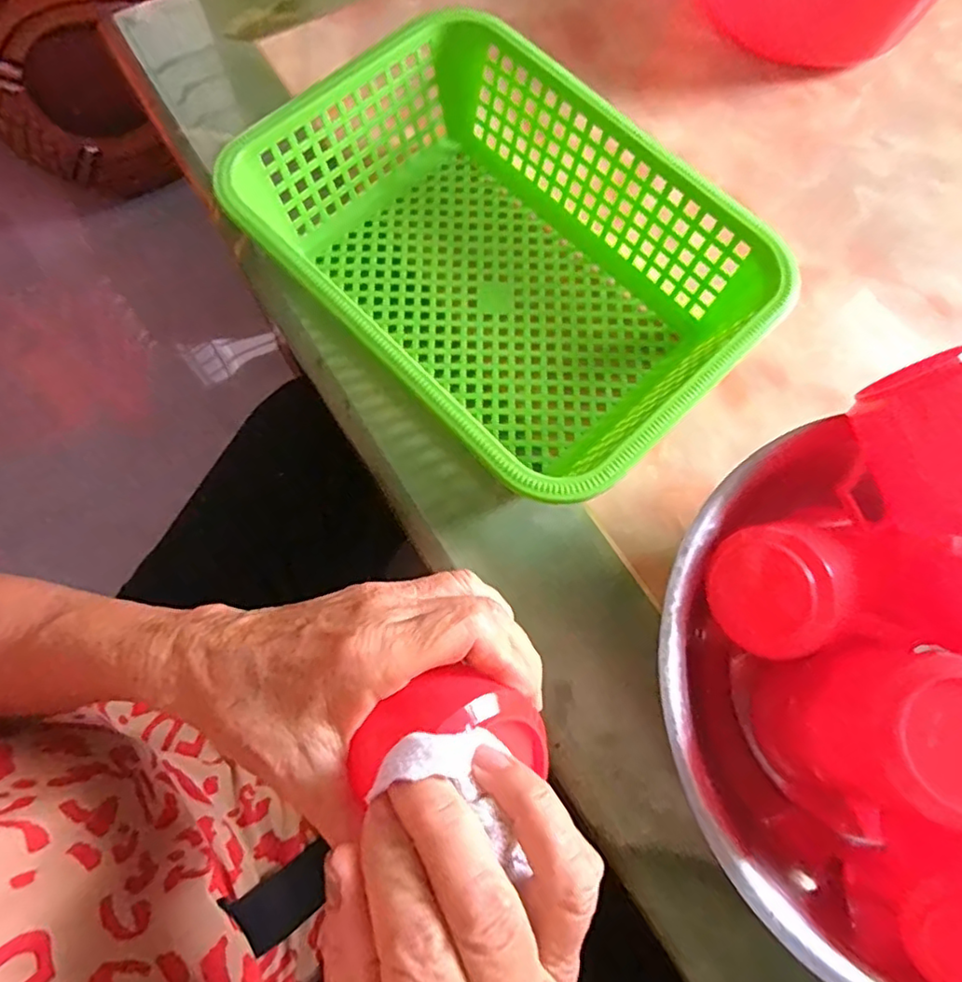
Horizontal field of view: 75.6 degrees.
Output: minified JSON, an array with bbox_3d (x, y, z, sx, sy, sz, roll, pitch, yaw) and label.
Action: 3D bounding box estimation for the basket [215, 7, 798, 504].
[{"bbox_3d":[0.011,-0.140,0.391,0.292,0.085,0.211,44,76,11],"label":"basket"}]

